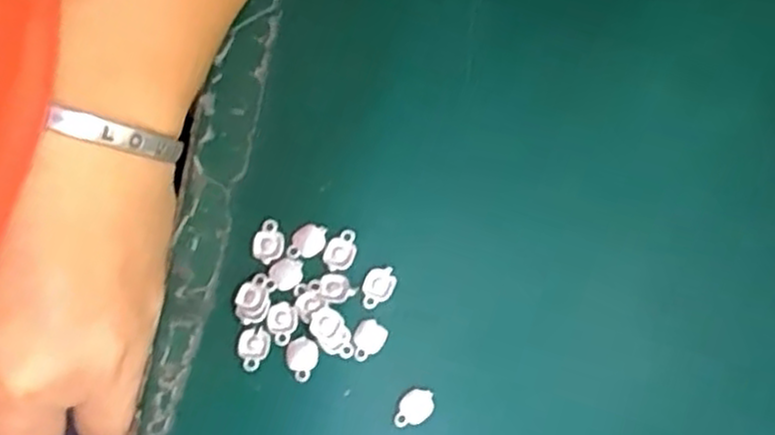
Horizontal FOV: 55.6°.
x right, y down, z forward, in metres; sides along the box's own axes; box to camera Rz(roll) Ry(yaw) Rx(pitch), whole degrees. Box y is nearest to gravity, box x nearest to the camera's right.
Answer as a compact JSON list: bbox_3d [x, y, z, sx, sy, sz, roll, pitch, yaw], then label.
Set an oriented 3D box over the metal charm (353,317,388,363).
[{"bbox_3d":[-0.007,0.040,0.239,0.010,0.004,0.013,38,81,5],"label":"metal charm"}]

